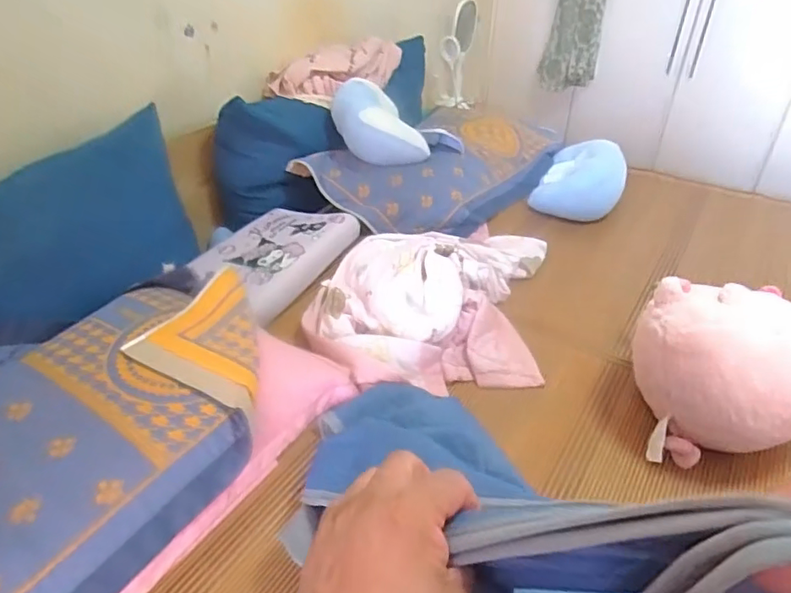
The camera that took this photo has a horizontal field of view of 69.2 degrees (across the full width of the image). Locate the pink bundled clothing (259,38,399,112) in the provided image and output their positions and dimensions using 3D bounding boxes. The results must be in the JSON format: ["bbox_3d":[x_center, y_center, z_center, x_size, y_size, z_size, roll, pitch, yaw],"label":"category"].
[{"bbox_3d":[-0.142,-0.650,1.668,0.165,0.112,0.460,25,43,29],"label":"pink bundled clothing"}]

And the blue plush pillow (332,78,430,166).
[{"bbox_3d":[-0.060,-0.451,1.456,0.191,0.137,0.286,-16,40,-21],"label":"blue plush pillow"}]

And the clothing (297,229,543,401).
[{"bbox_3d":[0.074,-0.028,1.123,0.431,0.100,0.520,7,37,8],"label":"clothing"}]

